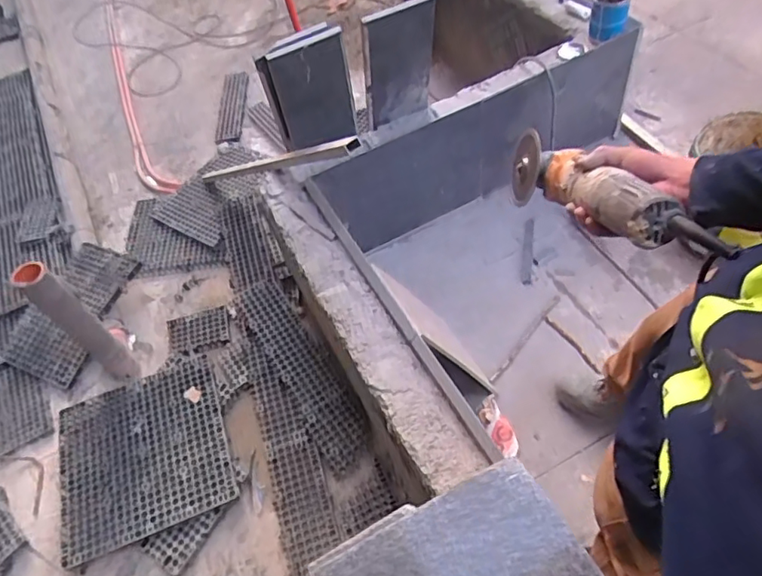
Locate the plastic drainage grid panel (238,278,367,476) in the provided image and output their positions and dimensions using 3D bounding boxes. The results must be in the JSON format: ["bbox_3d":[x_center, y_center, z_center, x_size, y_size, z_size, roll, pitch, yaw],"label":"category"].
[{"bbox_3d":[-0.251,0.241,1.767,0.165,0.039,0.705,-30,62,-13],"label":"plastic drainage grid panel"}]

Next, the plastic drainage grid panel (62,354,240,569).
[{"bbox_3d":[-0.712,0.488,1.650,0.485,0.029,0.483,-22,54,-6],"label":"plastic drainage grid panel"}]

